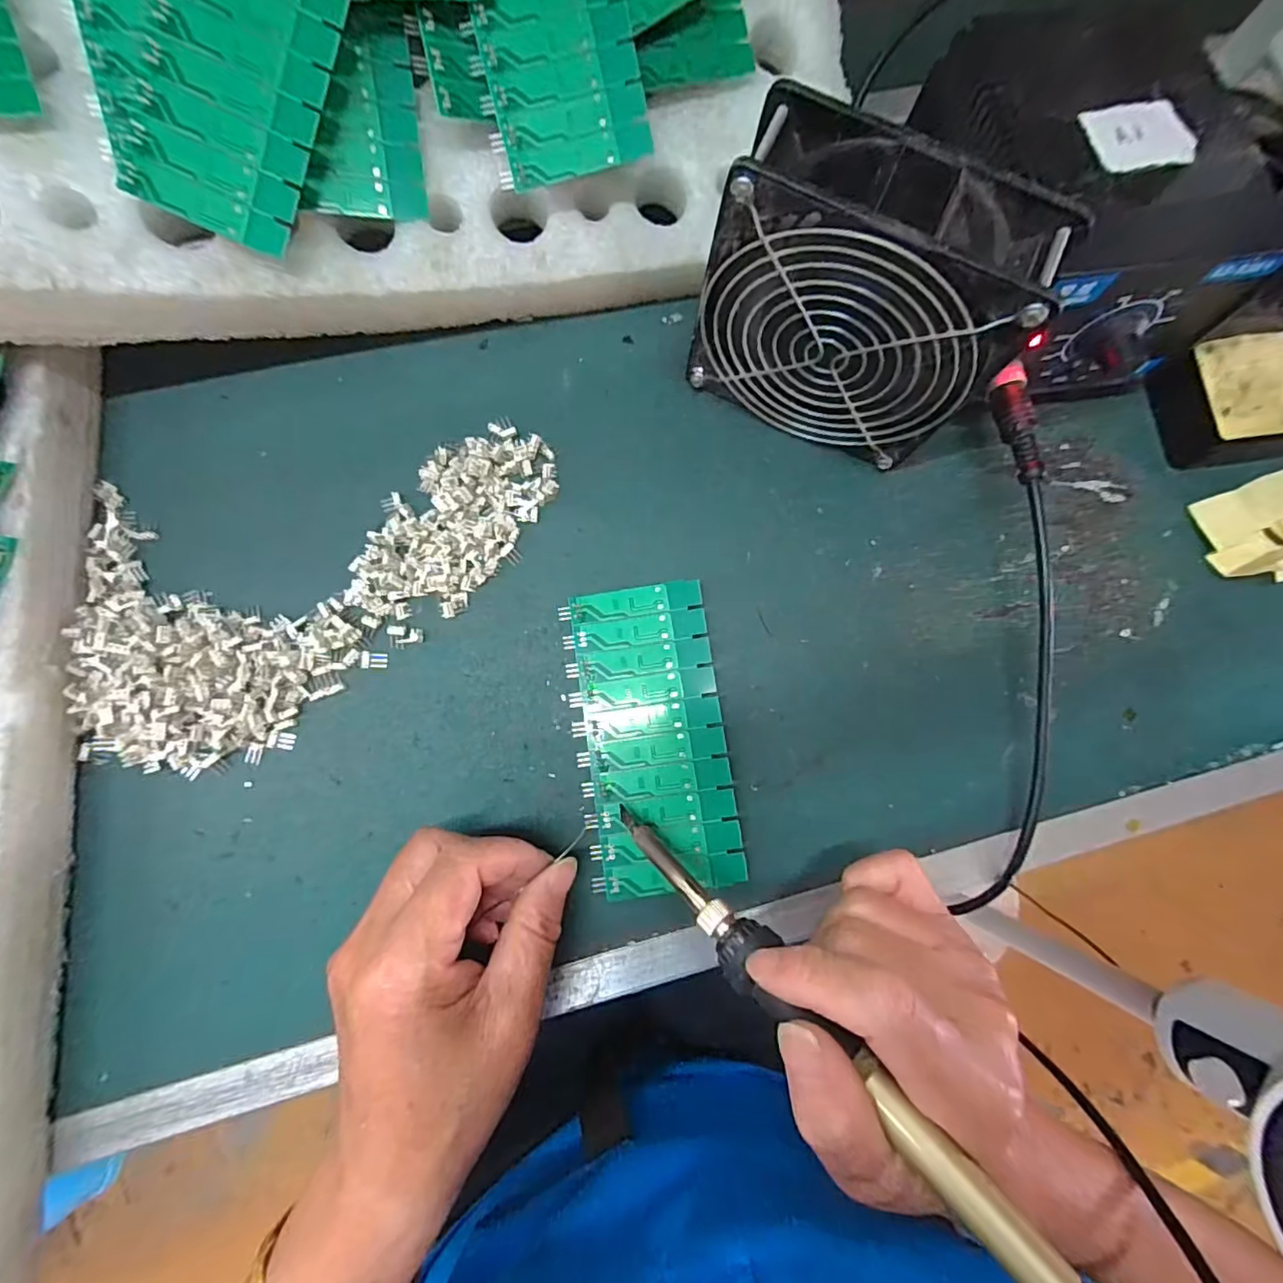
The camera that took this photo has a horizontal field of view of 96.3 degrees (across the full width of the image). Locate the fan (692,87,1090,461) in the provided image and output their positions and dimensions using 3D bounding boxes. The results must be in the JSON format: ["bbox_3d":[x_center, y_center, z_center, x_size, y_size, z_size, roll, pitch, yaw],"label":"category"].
[{"bbox_3d":[0.087,-0.136,0.245,0.121,0.119,0.046,24,81,1],"label":"fan"}]

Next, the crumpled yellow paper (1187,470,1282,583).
[{"bbox_3d":[0.329,-0.060,0.295,0.069,0.019,0.055,-14,82,-5],"label":"crumpled yellow paper"}]

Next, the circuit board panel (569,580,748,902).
[{"bbox_3d":[0.006,0.043,0.268,0.063,0.012,0.137,-7,82,-4],"label":"circuit board panel"}]

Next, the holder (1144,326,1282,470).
[{"bbox_3d":[0.314,-0.126,0.302,0.082,0.023,0.064,-17,82,-6],"label":"holder"}]

